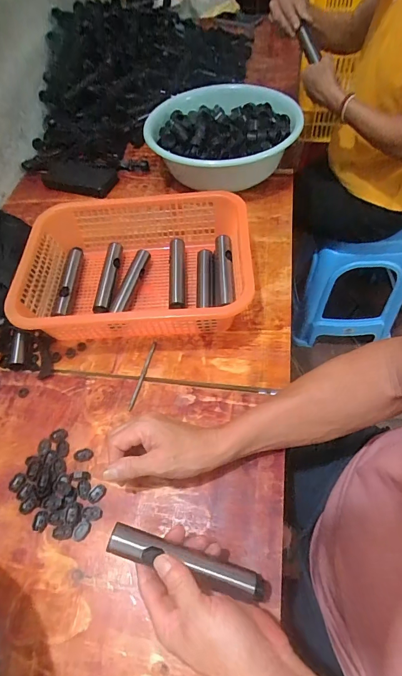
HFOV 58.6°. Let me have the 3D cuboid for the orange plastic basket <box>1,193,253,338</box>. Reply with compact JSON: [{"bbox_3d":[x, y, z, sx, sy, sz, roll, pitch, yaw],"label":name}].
[{"bbox_3d":[-0.096,-0.102,0.574,0.339,0.113,0.242,-3,54,3],"label":"orange plastic basket"}]

